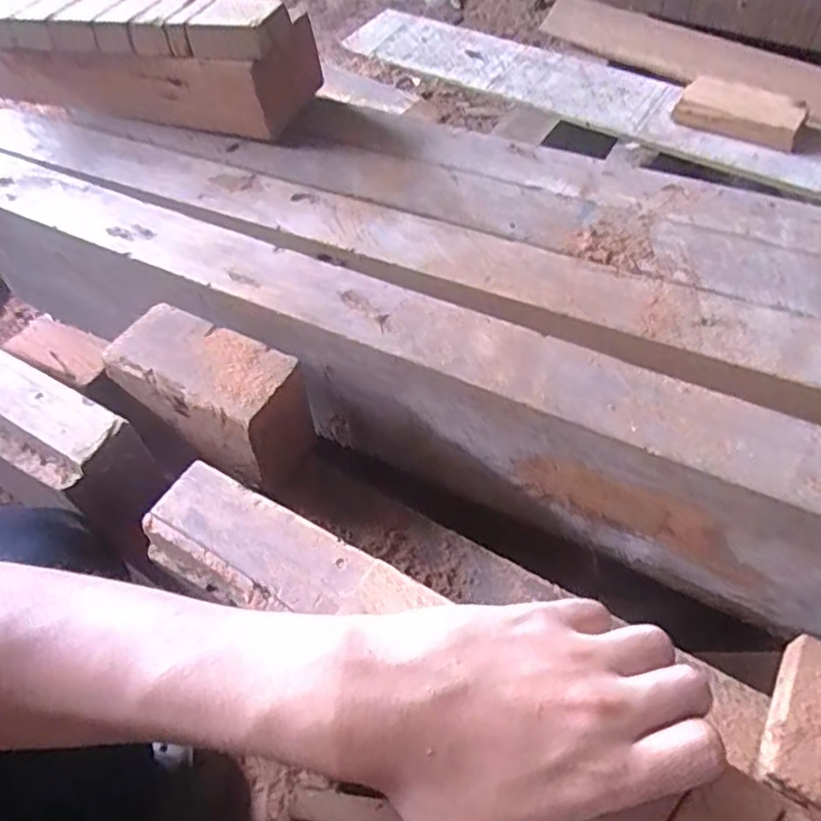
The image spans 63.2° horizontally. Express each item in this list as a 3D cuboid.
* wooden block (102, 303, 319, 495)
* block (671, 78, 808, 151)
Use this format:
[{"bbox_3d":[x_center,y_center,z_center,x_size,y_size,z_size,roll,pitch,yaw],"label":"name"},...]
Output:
[{"bbox_3d":[-0.126,-0.008,0.432,0.124,0.068,0.065,24,60,19],"label":"wooden block"},{"bbox_3d":[0.347,-0.313,0.706,0.121,0.025,0.063,28,61,20],"label":"block"}]

